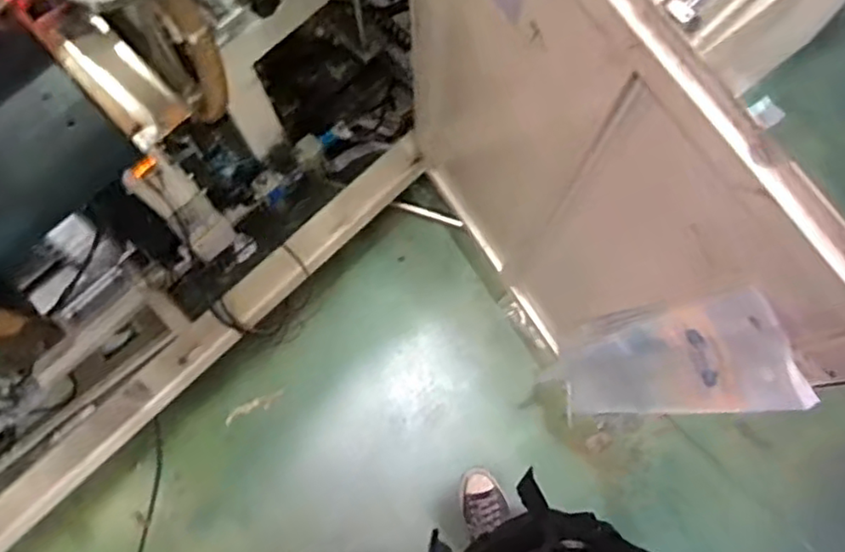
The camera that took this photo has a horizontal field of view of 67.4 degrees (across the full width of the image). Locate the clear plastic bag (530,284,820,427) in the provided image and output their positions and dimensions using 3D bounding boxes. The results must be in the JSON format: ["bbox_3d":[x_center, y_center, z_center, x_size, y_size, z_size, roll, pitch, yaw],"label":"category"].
[{"bbox_3d":[0.306,0.137,0.903,0.029,0.623,0.130,-17,78,-13],"label":"clear plastic bag"}]

